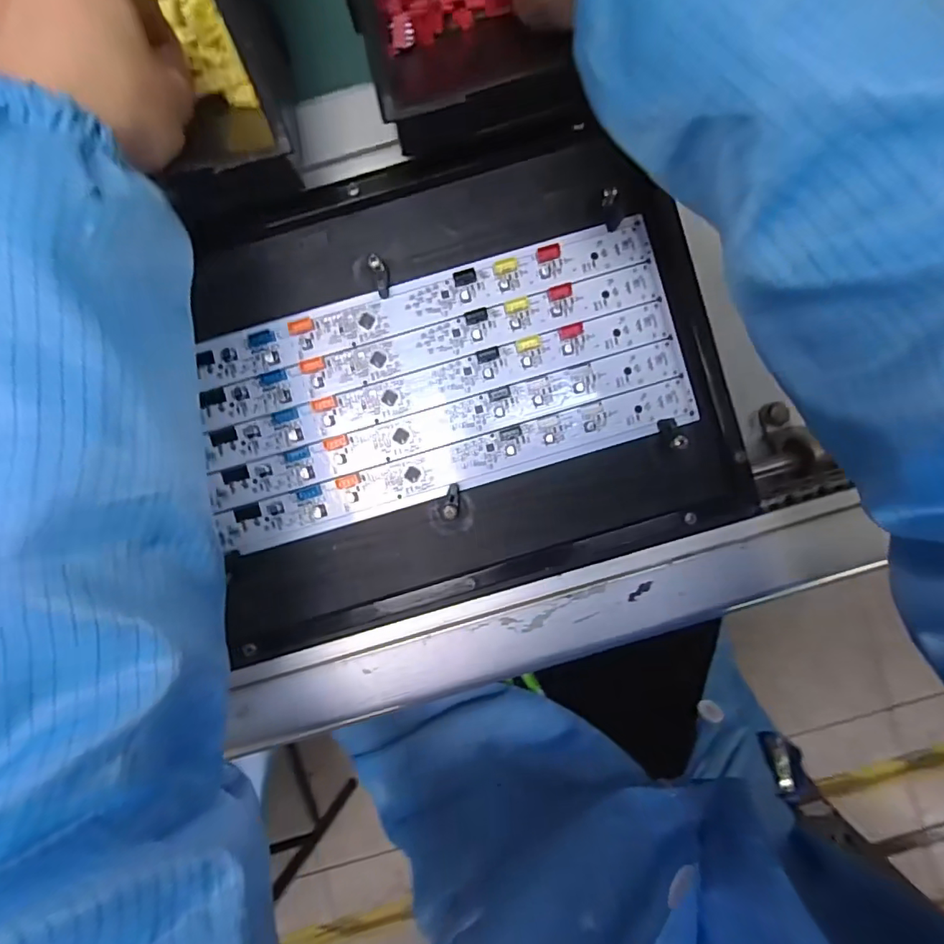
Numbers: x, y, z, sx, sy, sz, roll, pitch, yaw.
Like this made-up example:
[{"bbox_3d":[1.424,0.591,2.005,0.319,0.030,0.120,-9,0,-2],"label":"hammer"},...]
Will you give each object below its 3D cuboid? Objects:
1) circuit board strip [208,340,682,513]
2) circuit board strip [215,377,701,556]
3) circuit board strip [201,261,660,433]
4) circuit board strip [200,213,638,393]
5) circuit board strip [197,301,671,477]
[{"bbox_3d":[-0.015,-0.026,0.287,0.263,0.004,0.022,-17,92,1],"label":"circuit board strip"},{"bbox_3d":[-0.007,-0.003,0.288,0.271,0.004,0.026,-16,92,1],"label":"circuit board strip"},{"bbox_3d":[-0.023,-0.071,0.285,0.256,0.004,0.023,-16,92,1],"label":"circuit board strip"},{"bbox_3d":[-0.025,-0.093,0.285,0.253,0.005,0.025,-17,92,1],"label":"circuit board strip"},{"bbox_3d":[-0.018,-0.049,0.285,0.260,0.004,0.023,-16,92,1],"label":"circuit board strip"}]

